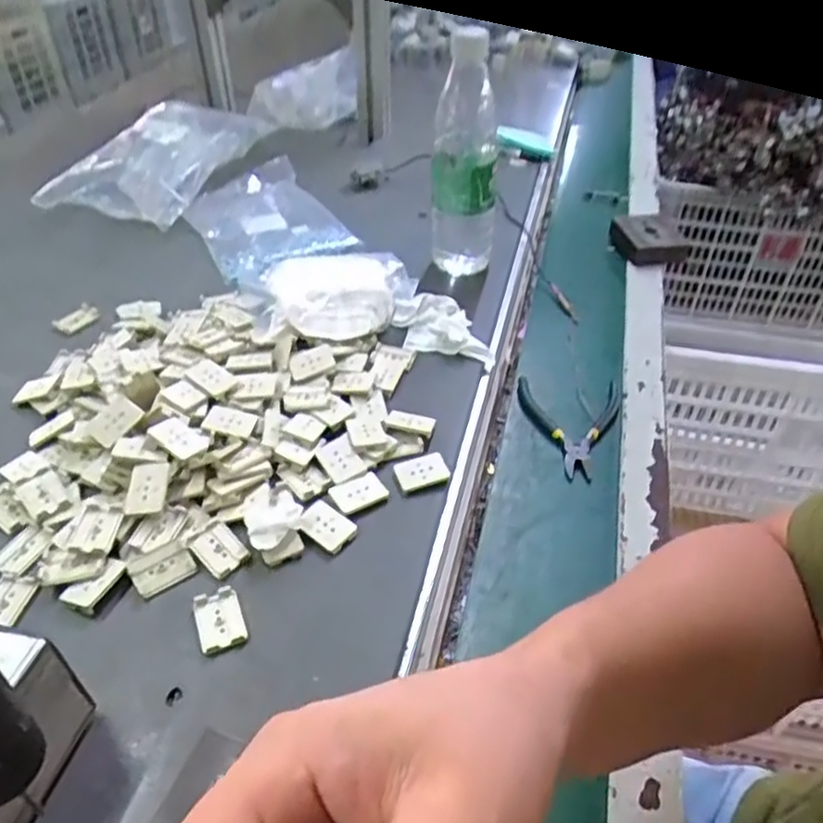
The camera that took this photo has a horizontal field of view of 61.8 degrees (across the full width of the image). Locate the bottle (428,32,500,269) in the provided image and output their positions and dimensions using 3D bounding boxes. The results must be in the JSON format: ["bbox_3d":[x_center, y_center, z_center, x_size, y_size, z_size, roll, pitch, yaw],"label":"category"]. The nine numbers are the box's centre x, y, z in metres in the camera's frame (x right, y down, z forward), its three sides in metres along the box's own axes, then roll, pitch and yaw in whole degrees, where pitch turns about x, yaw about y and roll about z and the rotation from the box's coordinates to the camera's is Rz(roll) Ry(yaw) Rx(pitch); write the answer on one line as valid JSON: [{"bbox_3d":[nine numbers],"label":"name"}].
[{"bbox_3d":[0.053,-0.241,0.672,0.066,0.223,0.057,8,42,7],"label":"bottle"}]

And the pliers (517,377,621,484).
[{"bbox_3d":[0.144,0.011,0.608,0.092,0.011,0.120,4,44,2],"label":"pliers"}]

